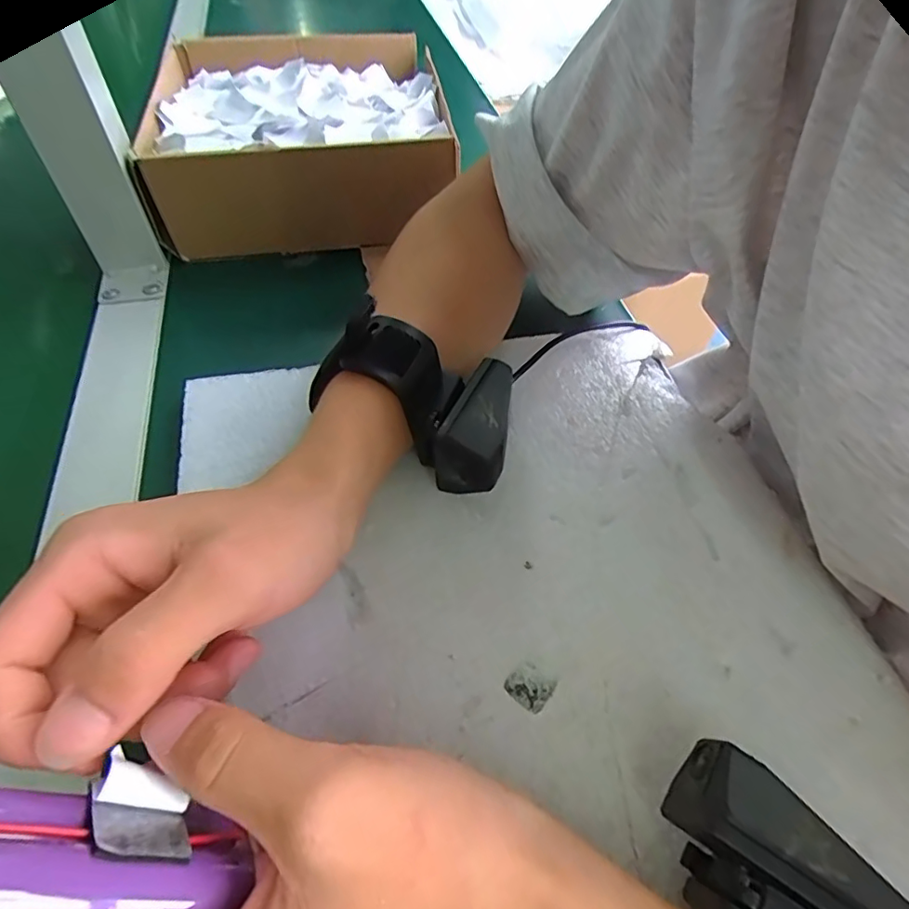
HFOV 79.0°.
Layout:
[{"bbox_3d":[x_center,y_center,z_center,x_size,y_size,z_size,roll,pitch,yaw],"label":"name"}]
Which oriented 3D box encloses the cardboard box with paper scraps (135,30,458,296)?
[{"bbox_3d":[-0.111,-0.245,0.423,0.205,0.072,0.227,-4,54,-5],"label":"cardboard box with paper scraps"}]

